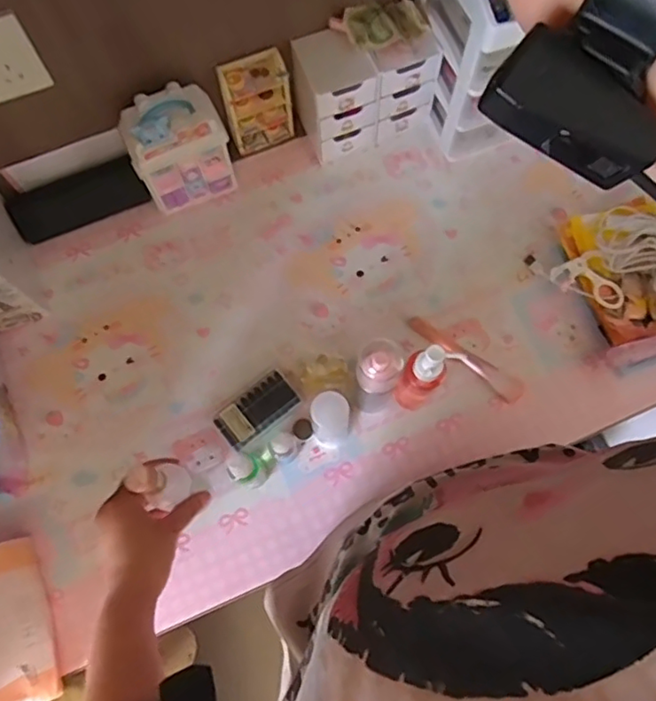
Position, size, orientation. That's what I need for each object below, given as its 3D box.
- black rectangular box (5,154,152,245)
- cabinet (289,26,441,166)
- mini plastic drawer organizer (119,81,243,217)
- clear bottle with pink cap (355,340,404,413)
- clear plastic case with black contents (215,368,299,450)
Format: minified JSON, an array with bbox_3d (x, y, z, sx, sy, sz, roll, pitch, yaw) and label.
[{"bbox_3d":[-0.314,-0.190,0.743,0.161,0.053,0.044,-25,74,-7],"label":"black rectangular box"},{"bbox_3d":[0.048,-0.329,0.738,0.161,0.133,0.086,-18,73,-5],"label":"cabinet"},{"bbox_3d":[-0.179,-0.245,0.709,0.113,0.145,0.069,-27,74,-7],"label":"mini plastic drawer organizer"},{"bbox_3d":[0.048,0.033,0.605,0.042,0.169,0.039,0,73,1],"label":"clear bottle with pink cap"},{"bbox_3d":[-0.082,0.068,0.675,0.093,0.019,0.051,-39,76,-10],"label":"clear plastic case with black contents"}]

